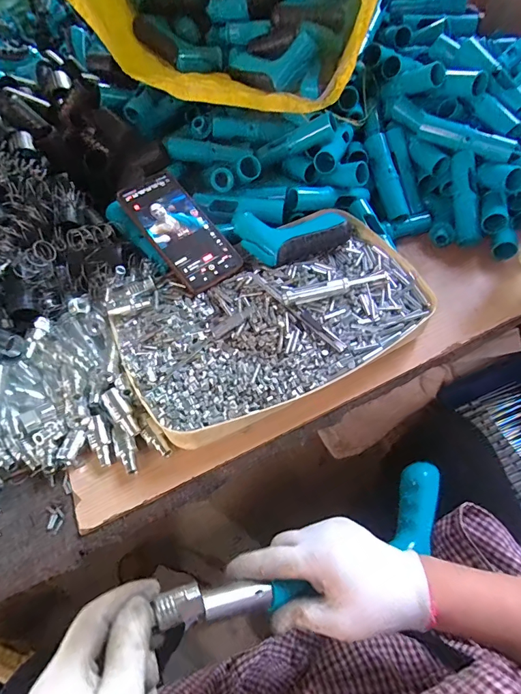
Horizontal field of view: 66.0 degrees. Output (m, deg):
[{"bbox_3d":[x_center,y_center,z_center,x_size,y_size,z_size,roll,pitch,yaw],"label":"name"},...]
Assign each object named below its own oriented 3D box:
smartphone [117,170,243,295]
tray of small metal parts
[{"bbox_3d":[-0.097,-0.144,0.492,0.076,0.007,0.164,-36,80,-20],"label":"smartphone"},{"bbox_3d":[0.022,-0.037,0.445,0.335,0.042,0.195,-28,55,-15],"label":"tray of small metal parts"}]

